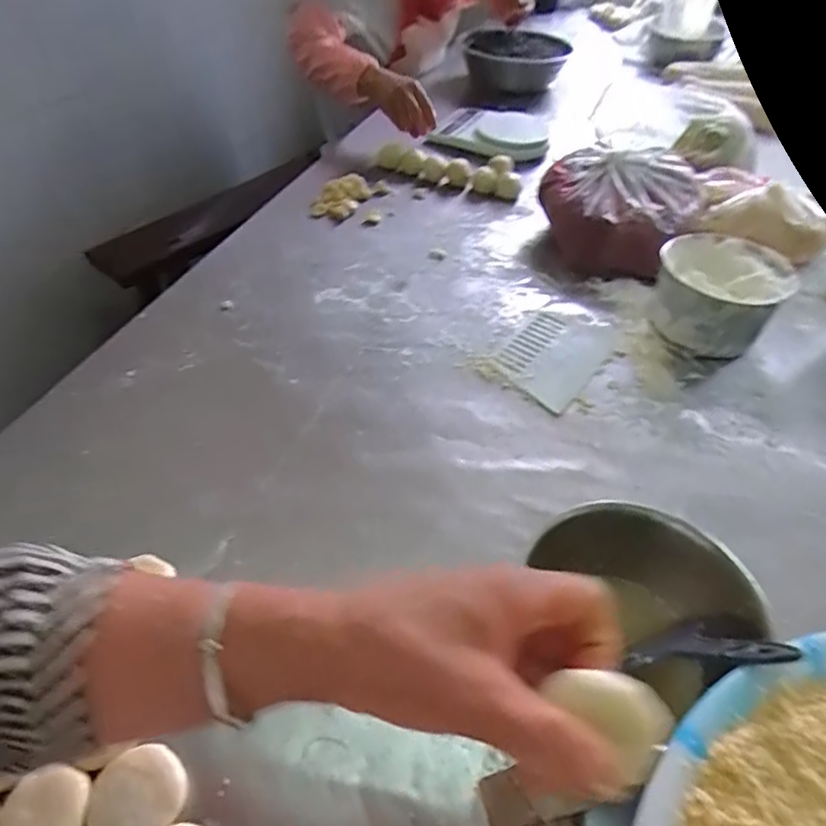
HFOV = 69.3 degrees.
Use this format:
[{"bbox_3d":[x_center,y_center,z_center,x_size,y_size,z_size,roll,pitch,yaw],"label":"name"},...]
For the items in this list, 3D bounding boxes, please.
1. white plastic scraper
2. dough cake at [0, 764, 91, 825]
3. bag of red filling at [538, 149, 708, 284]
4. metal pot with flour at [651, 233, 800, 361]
[{"bbox_3d":[0.174,-0.073,0.723,0.107,0.004,0.156,31,54,24],"label":"white plastic scraper"},{"bbox_3d":[-0.239,0.259,0.383,0.053,0.013,0.050,-4,49,-6],"label":"dough cake"},{"bbox_3d":[0.291,-0.295,0.856,0.206,0.104,0.193,17,45,13],"label":"bag of red filling"},{"bbox_3d":[0.371,-0.145,0.737,0.140,0.086,0.134,2,44,-2],"label":"metal pot with flour"}]

